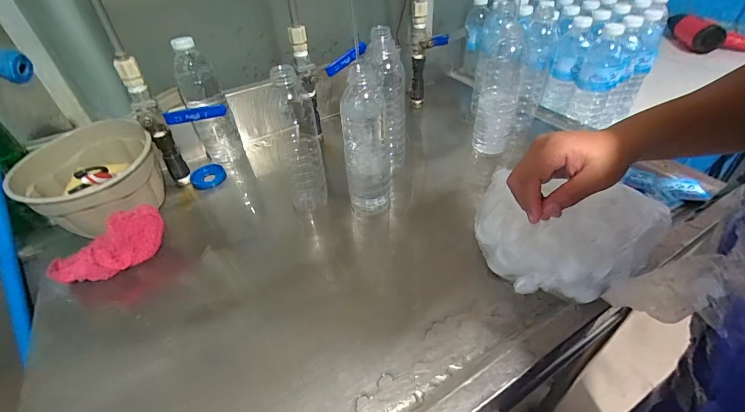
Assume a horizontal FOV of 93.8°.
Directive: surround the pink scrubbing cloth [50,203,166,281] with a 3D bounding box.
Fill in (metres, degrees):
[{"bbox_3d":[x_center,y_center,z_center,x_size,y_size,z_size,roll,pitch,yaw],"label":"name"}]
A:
[{"bbox_3d":[-0.337,0.053,0.448,0.132,0.051,0.045,-31,48,-27],"label":"pink scrubbing cloth"}]

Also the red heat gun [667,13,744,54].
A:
[{"bbox_3d":[1.010,-0.519,1.049,0.199,0.078,0.180,-8,41,-5],"label":"red heat gun"}]

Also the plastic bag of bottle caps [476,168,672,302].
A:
[{"bbox_3d":[0.218,0.034,0.413,0.190,0.092,0.159,20,46,25],"label":"plastic bag of bottle caps"}]

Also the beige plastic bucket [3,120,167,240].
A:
[{"bbox_3d":[-0.394,-0.038,0.503,0.164,0.098,0.161,-2,41,2],"label":"beige plastic bucket"}]

